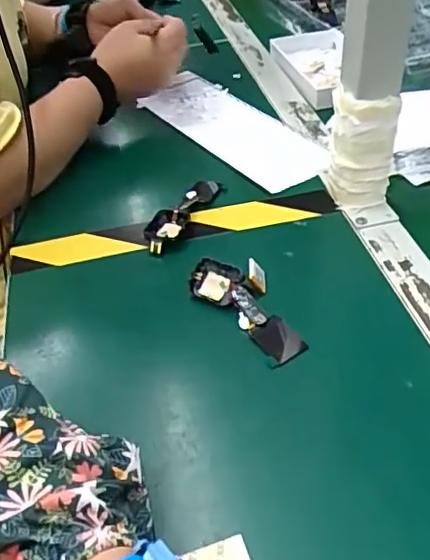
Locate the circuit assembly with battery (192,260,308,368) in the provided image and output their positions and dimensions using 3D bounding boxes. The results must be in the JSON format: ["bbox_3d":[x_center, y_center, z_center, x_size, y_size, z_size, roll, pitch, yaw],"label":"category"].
[{"bbox_3d":[0.024,0.018,0.439,0.052,0.019,0.105,-21,44,-17],"label":"circuit assembly with battery"}]

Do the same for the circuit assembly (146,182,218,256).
[{"bbox_3d":[-0.032,-0.062,0.538,0.028,0.017,0.103,15,45,22],"label":"circuit assembly"}]

